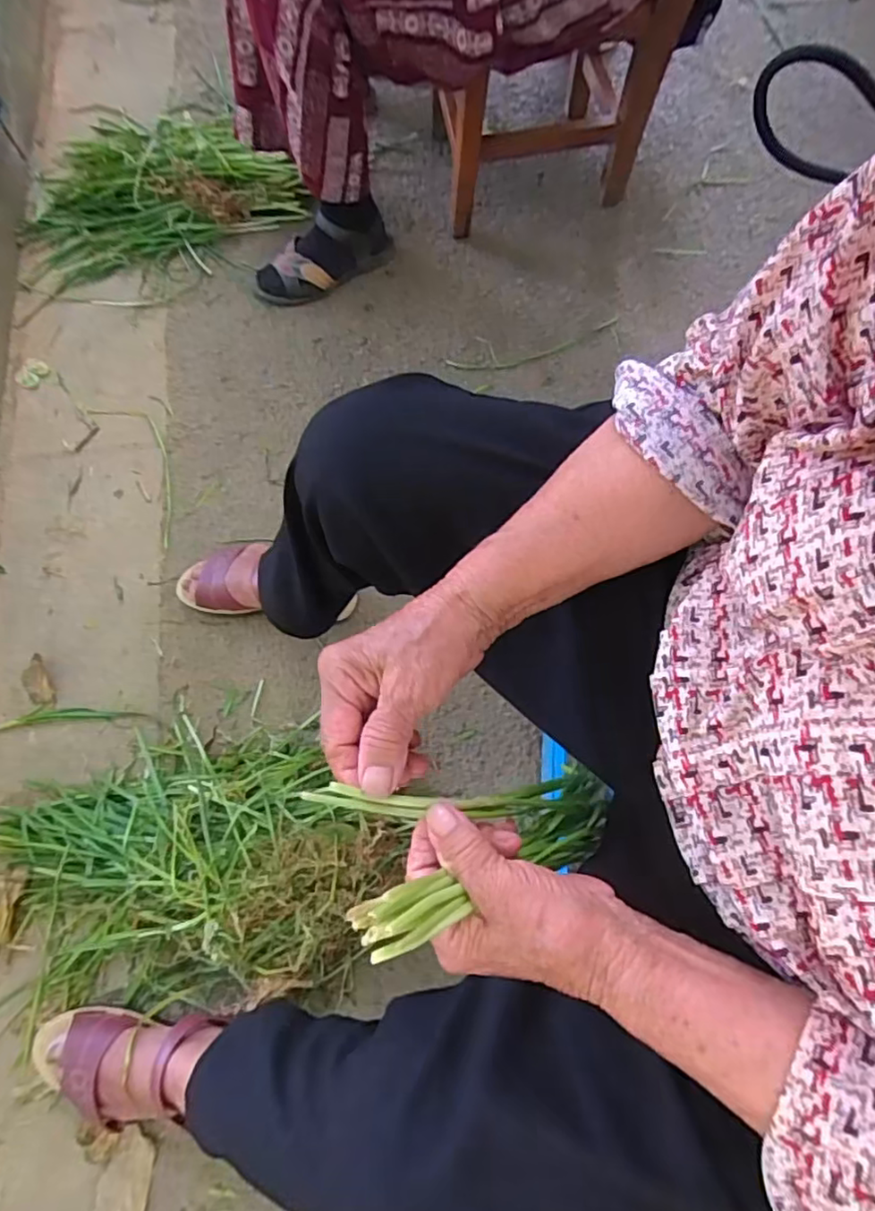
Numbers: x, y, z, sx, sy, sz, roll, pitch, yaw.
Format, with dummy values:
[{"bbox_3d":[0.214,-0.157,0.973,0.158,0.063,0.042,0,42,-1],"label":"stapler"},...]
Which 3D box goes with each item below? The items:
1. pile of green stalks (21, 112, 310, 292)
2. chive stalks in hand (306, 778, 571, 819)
[{"bbox_3d":[-0.509,-0.775,1.070,0.477,0.069,0.384,-21,72,-5],"label":"pile of green stalks"},{"bbox_3d":[0.013,0.112,0.354,0.189,0.018,0.019,12,67,-37],"label":"chive stalks in hand"}]

